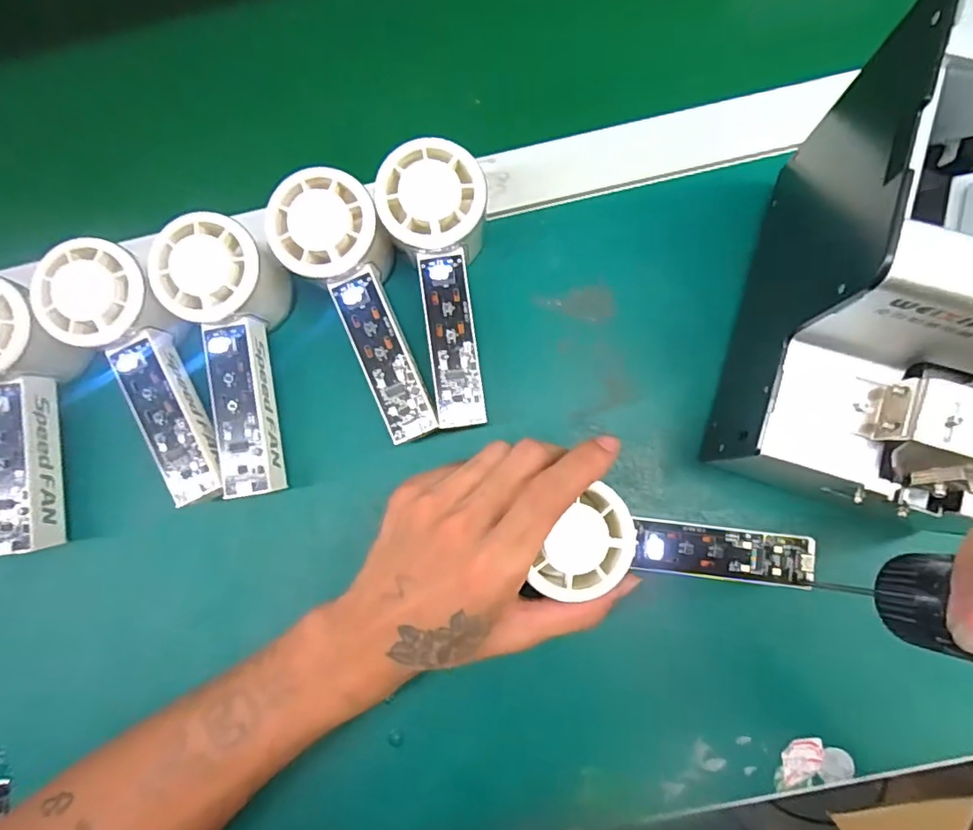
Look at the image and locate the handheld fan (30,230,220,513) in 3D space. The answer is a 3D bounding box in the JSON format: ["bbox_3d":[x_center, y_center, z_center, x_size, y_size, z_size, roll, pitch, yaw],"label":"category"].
[{"bbox_3d":[-0.181,-0.023,0.304,0.056,0.061,0.144,-36,81,-1],"label":"handheld fan"}]

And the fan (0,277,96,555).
[{"bbox_3d":[-0.257,-0.001,0.306,0.055,0.054,0.147,-4,95,2],"label":"fan"}]

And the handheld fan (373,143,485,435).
[{"bbox_3d":[-0.020,-0.068,0.306,0.056,0.058,0.150,-10,81,3],"label":"handheld fan"}]

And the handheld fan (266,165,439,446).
[{"bbox_3d":[-0.061,-0.059,0.304,0.056,0.058,0.148,-31,81,0],"label":"handheld fan"}]

